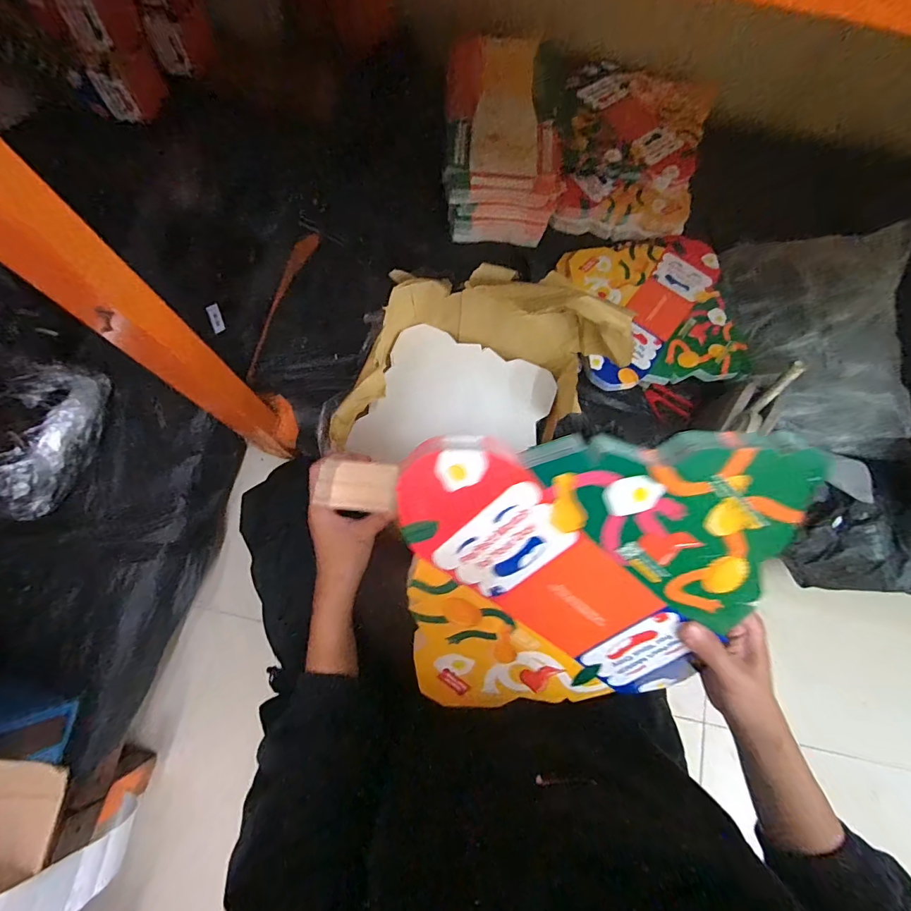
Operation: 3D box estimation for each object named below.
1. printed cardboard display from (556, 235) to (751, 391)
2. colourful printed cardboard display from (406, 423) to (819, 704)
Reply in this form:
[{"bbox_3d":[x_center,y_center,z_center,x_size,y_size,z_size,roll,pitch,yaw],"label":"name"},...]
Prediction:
[{"bbox_3d":[0.320,-0.238,0.714,0.252,0.027,0.263,-10,75,-2],"label":"printed cardboard display"},{"bbox_3d":[0.091,0.097,0.315,0.244,0.018,0.234,-1,118,5],"label":"colourful printed cardboard display"}]

